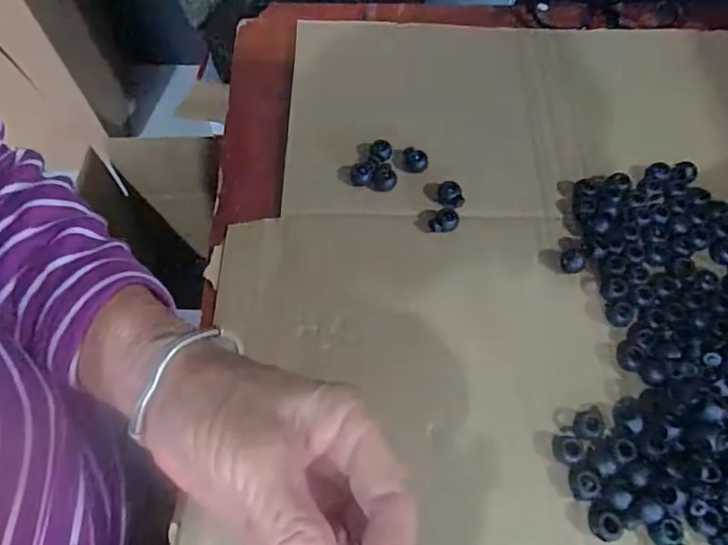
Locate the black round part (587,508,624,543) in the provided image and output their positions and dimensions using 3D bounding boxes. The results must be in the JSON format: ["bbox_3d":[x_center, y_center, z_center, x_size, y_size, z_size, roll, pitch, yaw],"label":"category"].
[{"bbox_3d":[0.121,0.129,0.277,0.015,0.013,0.013,22,65,13],"label":"black round part"}]

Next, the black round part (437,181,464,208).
[{"bbox_3d":[0.058,-0.052,0.370,0.017,0.010,0.016,1,62,2],"label":"black round part"}]

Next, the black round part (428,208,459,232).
[{"bbox_3d":[0.054,-0.034,0.363,0.017,0.011,0.019,25,65,14],"label":"black round part"}]

